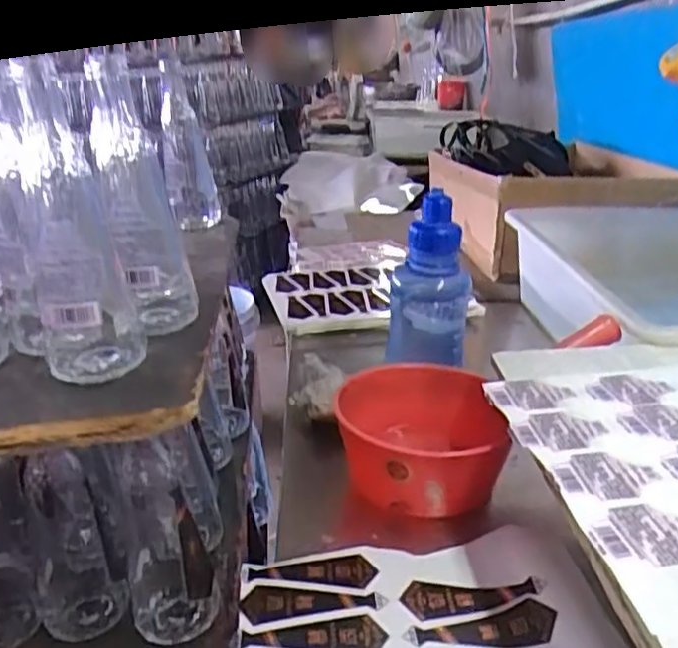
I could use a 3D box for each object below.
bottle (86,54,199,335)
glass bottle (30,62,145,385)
[{"bbox_3d":[-0.143,-0.087,0.494,0.058,0.196,0.056,-11,23,-15],"label":"bottle"},{"bbox_3d":[-0.176,-0.059,0.444,0.069,0.190,0.076,-13,23,-19],"label":"glass bottle"}]

